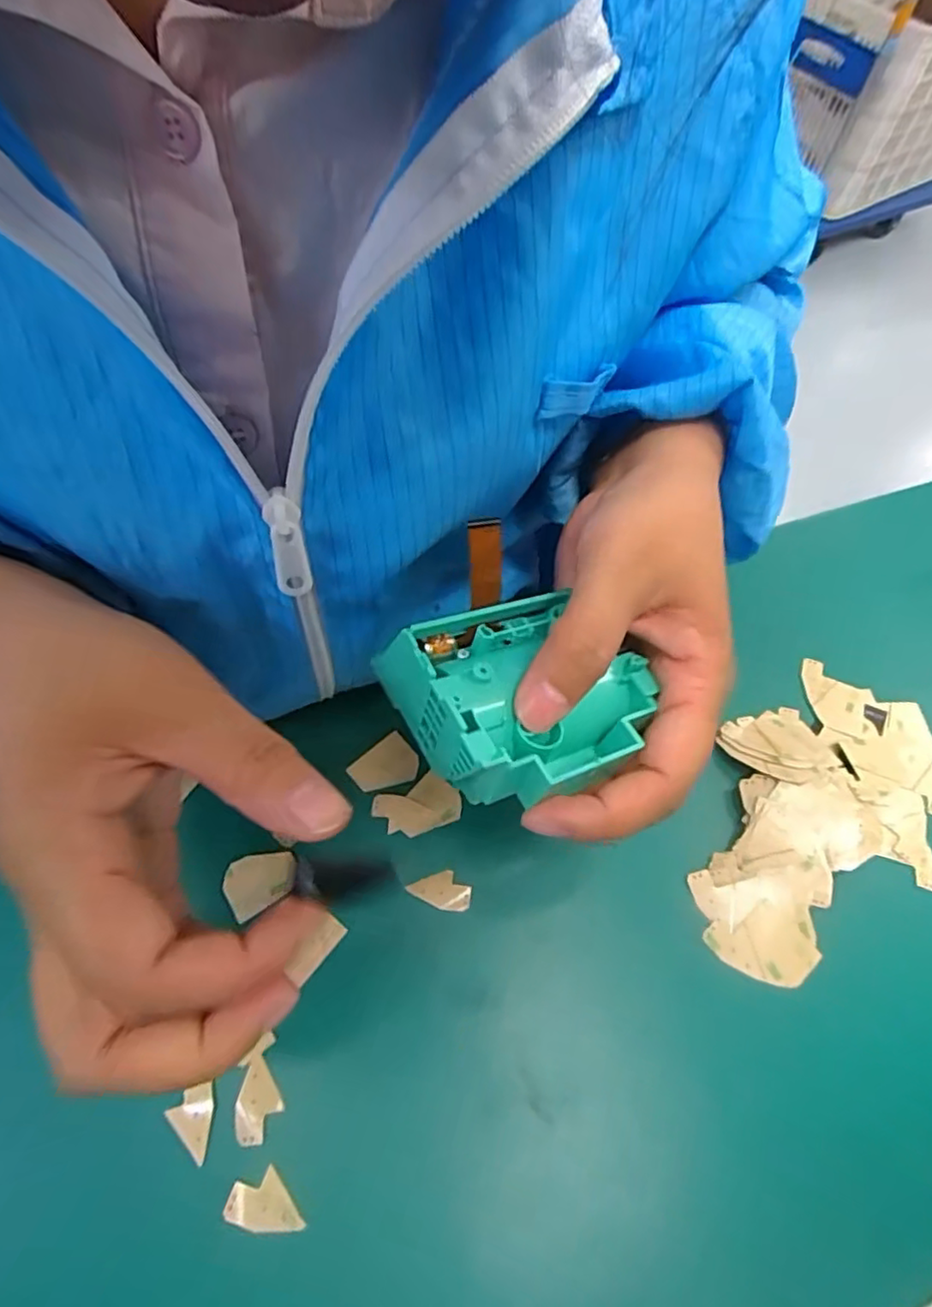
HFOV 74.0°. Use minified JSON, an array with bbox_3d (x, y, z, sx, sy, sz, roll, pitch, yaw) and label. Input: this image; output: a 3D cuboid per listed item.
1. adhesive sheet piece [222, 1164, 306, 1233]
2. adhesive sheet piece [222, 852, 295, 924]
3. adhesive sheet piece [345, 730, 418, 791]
[{"bbox_3d":[-0.066,0.182,0.205,0.027,0.005,0.016,13,62,3],"label":"adhesive sheet piece"},{"bbox_3d":[-0.085,0.093,0.256,0.029,0.004,0.022,-24,65,-20],"label":"adhesive sheet piece"},{"bbox_3d":[-0.037,0.051,0.282,0.029,0.004,0.023,-35,69,-25],"label":"adhesive sheet piece"}]

